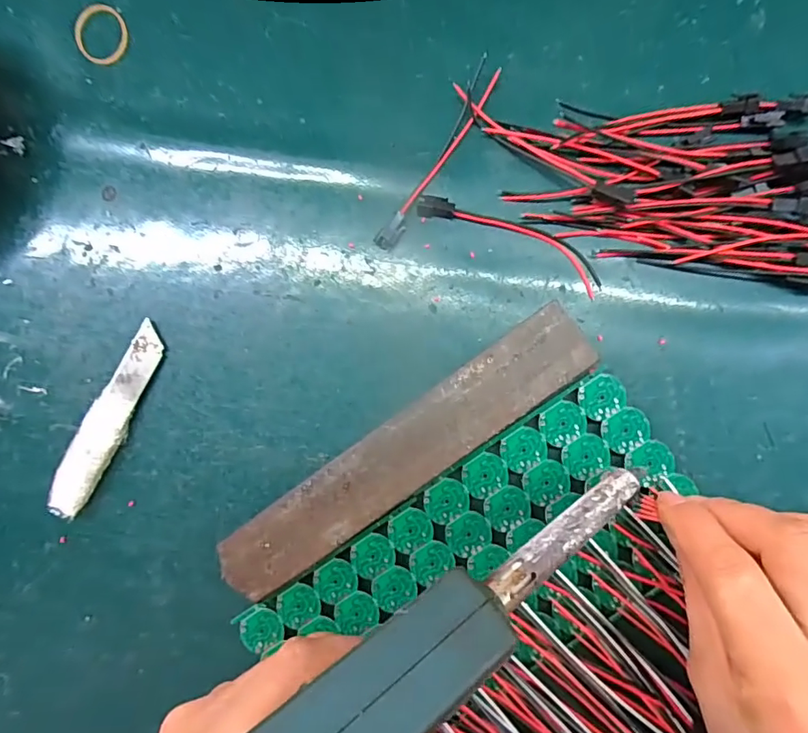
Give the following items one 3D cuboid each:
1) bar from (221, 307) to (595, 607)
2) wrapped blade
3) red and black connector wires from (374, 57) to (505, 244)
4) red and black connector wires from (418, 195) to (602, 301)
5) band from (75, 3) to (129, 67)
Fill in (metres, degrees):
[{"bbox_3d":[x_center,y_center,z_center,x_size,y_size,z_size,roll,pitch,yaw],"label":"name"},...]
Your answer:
[{"bbox_3d":[0.000,0.044,0.242,0.197,0.017,0.037,-36,84,4],"label":"bar"},{"bbox_3d":[-0.153,0.028,0.261,0.021,0.010,0.103,29,91,7],"label":"wrapped blade"},{"bbox_3d":[0.017,-0.105,0.250,0.012,0.009,0.104,32,91,7],"label":"red and black connector wires"},{"bbox_3d":[0.053,-0.064,0.246,0.097,0.008,0.019,27,91,7],"label":"red and black connector wires"},{"bbox_3d":[-0.164,-0.180,0.272,0.029,0.004,0.034,-37,84,4],"label":"band"}]

